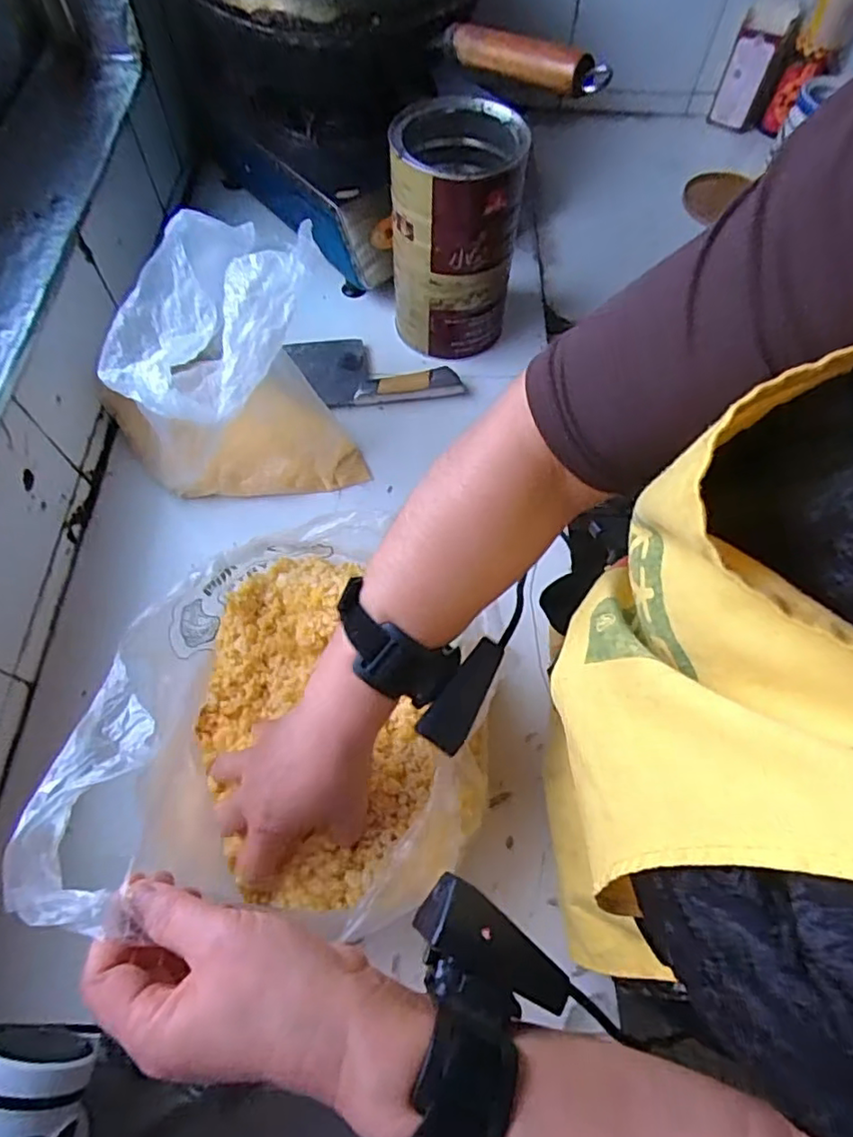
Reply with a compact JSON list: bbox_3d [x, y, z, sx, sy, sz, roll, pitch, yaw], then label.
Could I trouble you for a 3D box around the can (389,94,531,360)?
[{"bbox_3d":[0.028,-0.341,0.630,0.117,0.204,0.124,1,63,-1],"label":"can"}]

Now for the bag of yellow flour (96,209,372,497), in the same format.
[{"bbox_3d":[-0.168,-0.166,0.528,0.185,0.223,0.179,-35,69,-17],"label":"bag of yellow flour"}]

